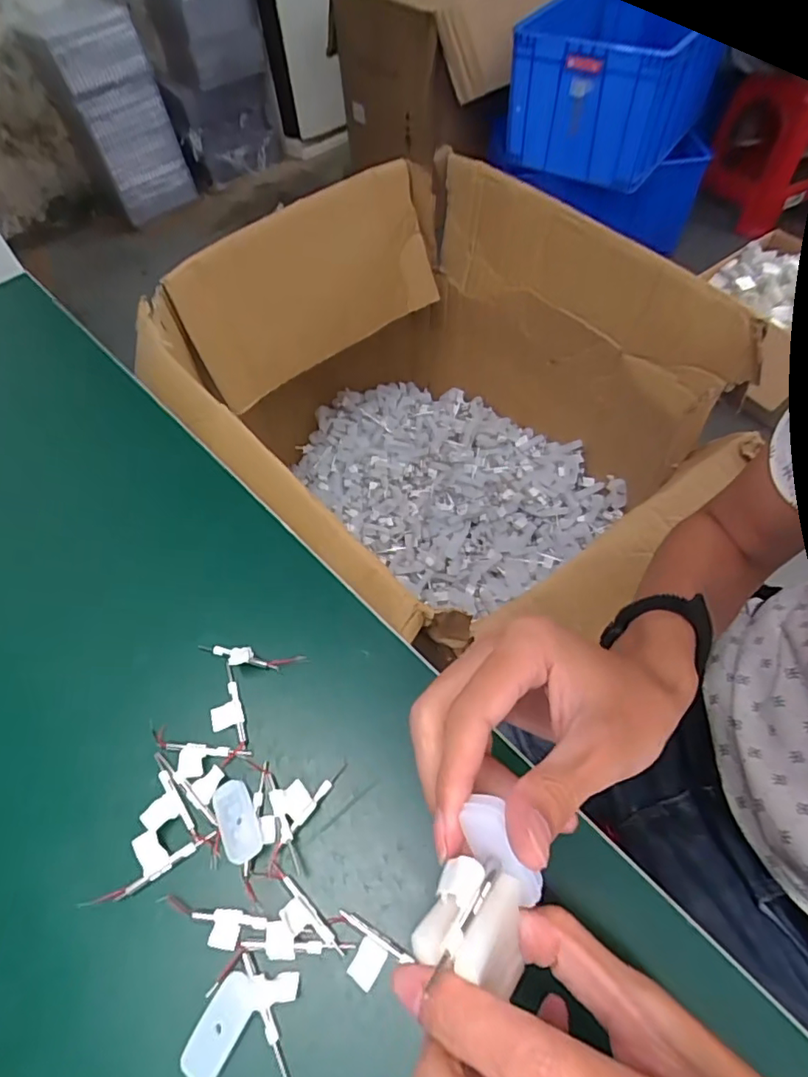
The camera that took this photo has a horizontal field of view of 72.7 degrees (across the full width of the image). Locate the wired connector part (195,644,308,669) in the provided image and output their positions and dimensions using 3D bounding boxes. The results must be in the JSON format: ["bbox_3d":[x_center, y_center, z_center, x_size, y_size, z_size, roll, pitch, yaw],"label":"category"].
[{"bbox_3d":[-0.105,0.079,0.365,0.075,0.014,0.015,4,59,6],"label":"wired connector part"}]

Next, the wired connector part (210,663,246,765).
[{"bbox_3d":[-0.112,0.111,0.347,0.020,0.004,0.057,-19,60,-8],"label":"wired connector part"}]

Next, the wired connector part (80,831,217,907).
[{"bbox_3d":[-0.142,0.176,0.303,0.069,0.005,0.023,-29,61,-13],"label":"wired connector part"}]

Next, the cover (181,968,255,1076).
[{"bbox_3d":[-0.087,0.232,0.260,0.020,0.010,0.041,23,63,17],"label":"cover"}]

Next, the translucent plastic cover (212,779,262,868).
[{"bbox_3d":[-0.094,0.159,0.309,0.021,0.008,0.044,-27,61,-12],"label":"translucent plastic cover"}]

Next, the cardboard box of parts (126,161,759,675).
[{"bbox_3d":[0.031,-0.116,0.726,0.480,0.409,0.584,-39,63,-19],"label":"cardboard box of parts"}]

